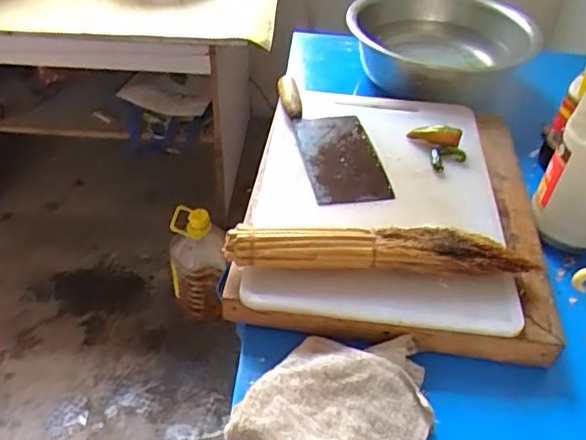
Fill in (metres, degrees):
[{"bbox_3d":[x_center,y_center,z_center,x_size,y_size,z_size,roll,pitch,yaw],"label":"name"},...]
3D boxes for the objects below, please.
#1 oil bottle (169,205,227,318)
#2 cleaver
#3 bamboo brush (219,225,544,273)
[{"bbox_3d":[-0.246,0.135,1.531,0.164,0.330,0.129,-7,44,-8],"label":"oil bottle"},{"bbox_3d":[0.057,-0.129,0.854,0.109,0.047,0.288,-9,45,-10],"label":"cleaver"},{"bbox_3d":[0.099,0.037,0.672,0.355,0.058,0.056,1,44,1],"label":"bamboo brush"}]

